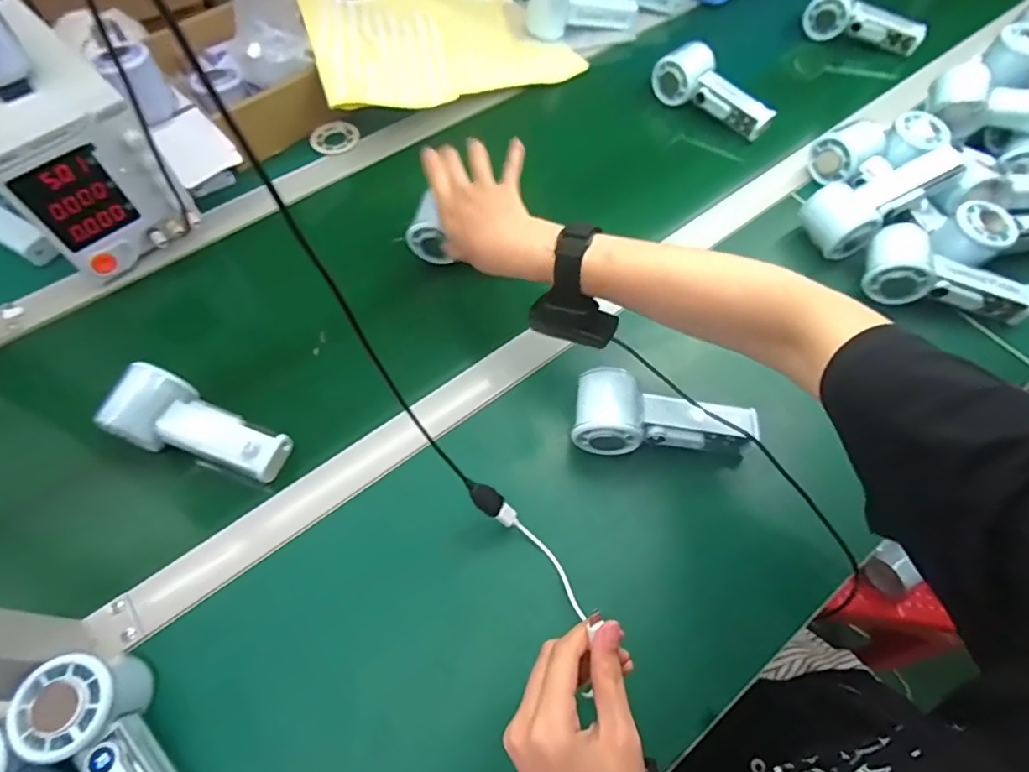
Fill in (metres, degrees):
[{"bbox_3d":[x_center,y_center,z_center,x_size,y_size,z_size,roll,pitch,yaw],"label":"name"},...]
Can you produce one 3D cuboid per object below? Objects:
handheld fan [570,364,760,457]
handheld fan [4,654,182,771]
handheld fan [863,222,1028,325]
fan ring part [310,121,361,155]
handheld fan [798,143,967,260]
[{"bbox_3d":[0.127,0.024,0.459,0.151,0.047,0.064,0,61,1],"label":"handheld fan"},{"bbox_3d":[-0.245,0.238,0.338,0.056,0.059,0.151,-37,67,-18],"label":"handheld fan"},{"bbox_3d":[0.421,-0.104,0.526,0.152,0.046,0.059,18,63,10],"label":"handheld fan"},{"bbox_3d":[-0.220,-0.303,0.666,0.057,0.010,0.050,12,62,7],"label":"fan ring part"},{"bbox_3d":[0.377,-0.199,0.567,0.160,0.053,0.071,-29,65,-14],"label":"handheld fan"}]

